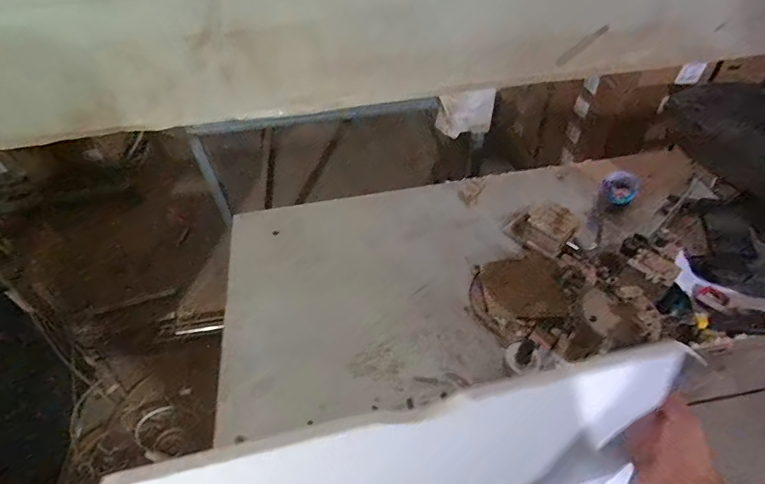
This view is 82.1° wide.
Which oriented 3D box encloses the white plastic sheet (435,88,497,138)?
[{"bbox_3d":[0.279,-0.431,1.464,0.178,0.157,0.034,-2,48,3],"label":"white plastic sheet"}]

